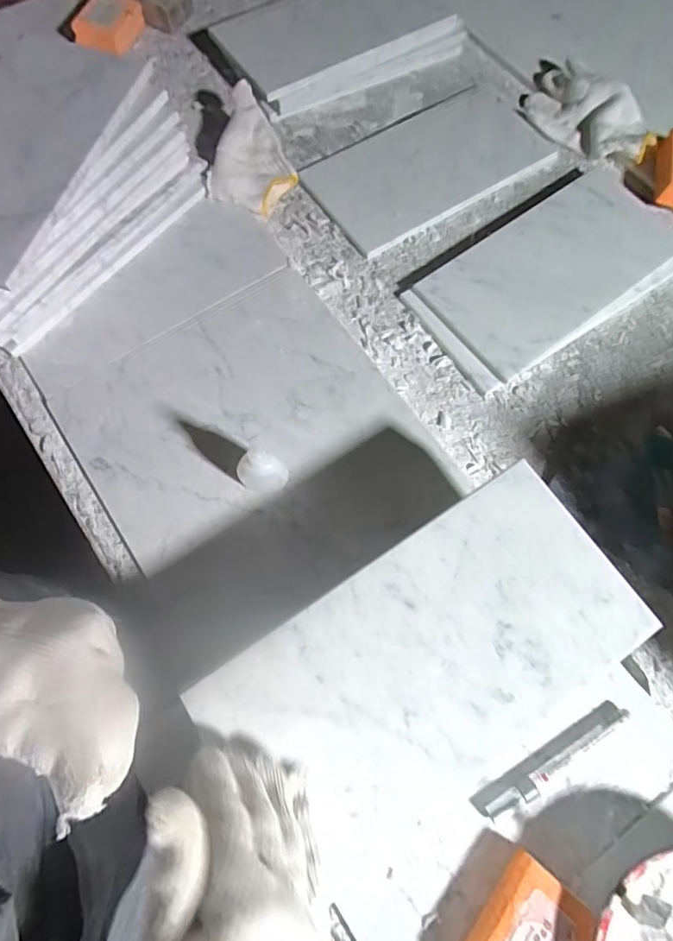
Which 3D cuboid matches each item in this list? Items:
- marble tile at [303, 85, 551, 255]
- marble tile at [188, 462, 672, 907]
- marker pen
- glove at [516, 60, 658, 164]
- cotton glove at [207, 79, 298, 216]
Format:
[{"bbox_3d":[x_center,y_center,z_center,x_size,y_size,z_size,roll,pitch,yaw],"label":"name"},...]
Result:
[{"bbox_3d":[0.116,-0.394,0.618,0.303,0.012,0.158,-31,75,-12],"label":"marble tile"},{"bbox_3d":[0.068,0.128,0.339,0.287,0.010,0.153,-33,75,-13],"label":"marble tile"},{"bbox_3d":[0.183,0.239,0.396,0.142,0.008,0.015,-28,74,-11],"label":"marker pen"},{"bbox_3d":[0.326,-0.462,0.630,0.097,0.037,0.181,-43,77,-15],"label":"glove"},{"bbox_3d":[-0.094,-0.383,0.589,0.099,0.050,0.138,15,71,3],"label":"cotton glove"}]

